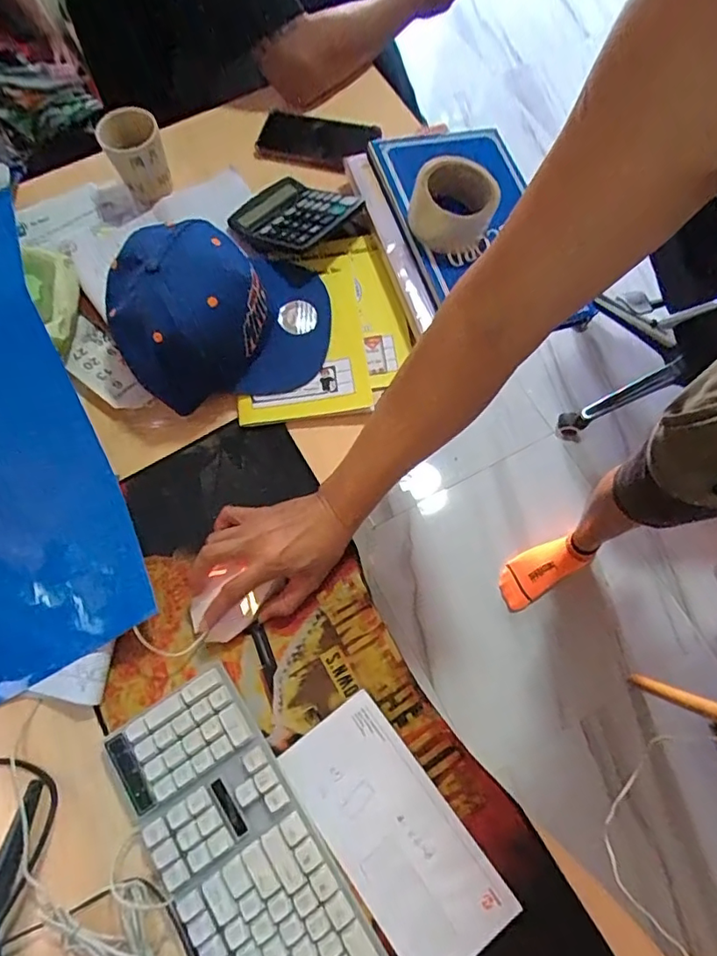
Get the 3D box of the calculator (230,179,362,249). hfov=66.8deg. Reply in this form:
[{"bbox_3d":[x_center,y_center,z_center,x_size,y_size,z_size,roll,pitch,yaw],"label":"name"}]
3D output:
[{"bbox_3d":[-0.084,-0.329,0.676,0.142,0.016,0.119,31,66,28],"label":"calculator"}]

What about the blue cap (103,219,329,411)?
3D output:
[{"bbox_3d":[-0.146,-0.187,0.594,0.227,0.132,0.174,-16,72,-4],"label":"blue cap"}]

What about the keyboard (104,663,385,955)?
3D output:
[{"bbox_3d":[-0.065,0.375,0.453,0.124,0.033,0.422,-35,74,-10],"label":"keyboard"}]

